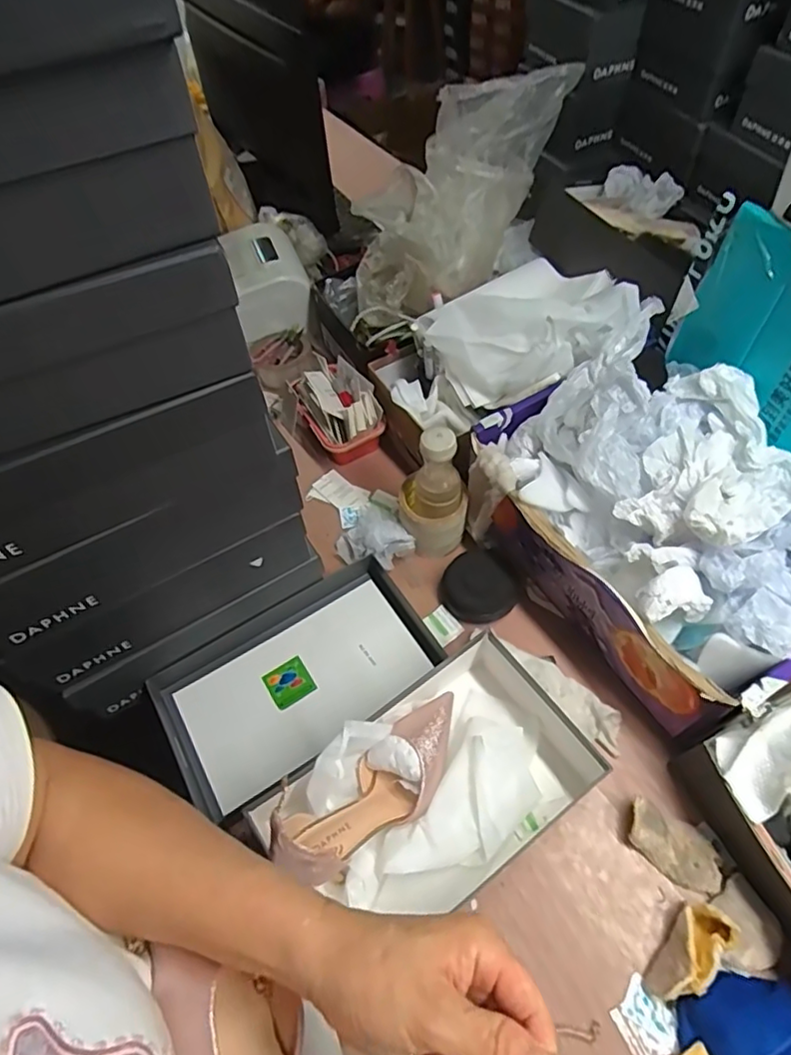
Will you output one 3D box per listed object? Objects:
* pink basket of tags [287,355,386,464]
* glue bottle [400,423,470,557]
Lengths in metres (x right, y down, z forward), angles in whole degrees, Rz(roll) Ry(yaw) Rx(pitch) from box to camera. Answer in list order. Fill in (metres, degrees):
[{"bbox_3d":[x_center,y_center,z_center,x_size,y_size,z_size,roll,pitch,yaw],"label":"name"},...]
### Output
[{"bbox_3d":[-0.088,-0.171,0.856,0.100,0.088,0.146,-31,60,-16],"label":"pink basket of tags"},{"bbox_3d":[0.045,-0.041,0.704,0.081,0.176,0.073,0,57,4],"label":"glue bottle"}]

